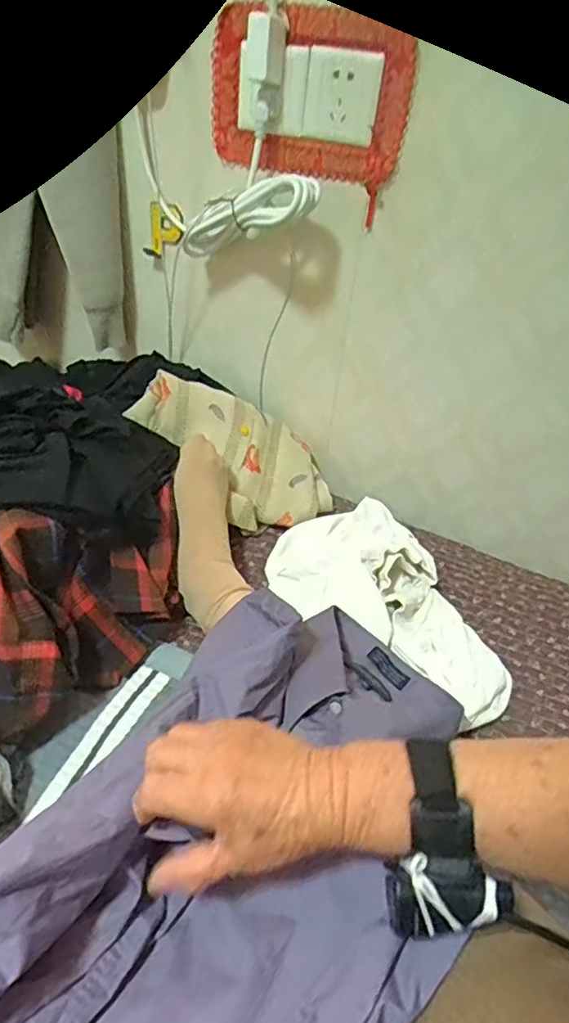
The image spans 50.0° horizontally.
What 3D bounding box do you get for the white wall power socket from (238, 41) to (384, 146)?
[{"bbox_3d":[0.025,-0.494,0.720,0.170,0.088,0.017,16,36,12],"label":"white wall power socket"}]

